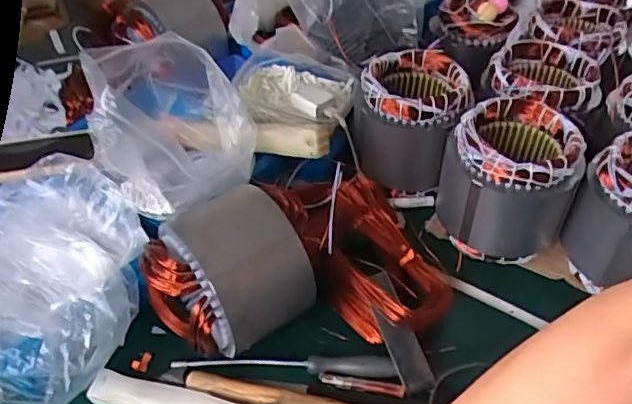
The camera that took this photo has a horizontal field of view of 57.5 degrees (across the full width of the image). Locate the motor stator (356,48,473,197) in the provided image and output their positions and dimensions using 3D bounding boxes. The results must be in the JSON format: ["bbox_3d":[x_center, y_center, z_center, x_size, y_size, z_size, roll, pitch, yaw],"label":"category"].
[{"bbox_3d":[0.133,-0.107,0.797,0.140,0.148,0.142,13,44,14],"label":"motor stator"}]

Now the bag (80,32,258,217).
[{"bbox_3d":[-0.162,-0.098,0.688,0.169,0.165,0.214,-4,43,-4],"label":"bag"}]

